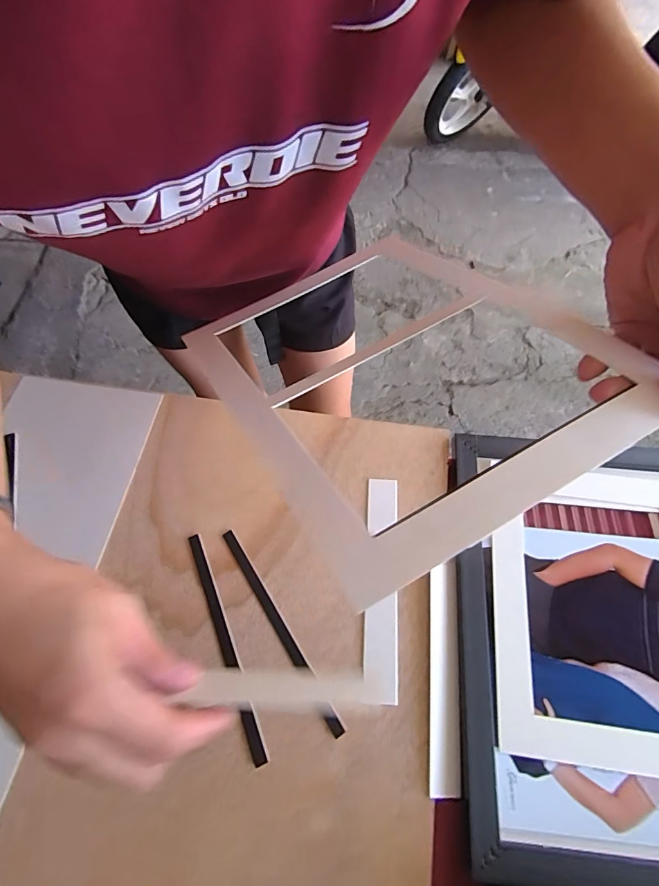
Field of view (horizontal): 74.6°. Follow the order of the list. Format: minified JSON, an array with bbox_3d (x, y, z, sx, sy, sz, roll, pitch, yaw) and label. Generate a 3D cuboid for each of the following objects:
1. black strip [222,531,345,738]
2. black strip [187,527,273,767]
[{"bbox_3d":[-0.040,0.142,0.340,0.009,0.004,0.173,-31,67,-13],"label":"black strip"},{"bbox_3d":[-0.082,0.151,0.335,0.012,0.004,0.173,-22,65,-9],"label":"black strip"}]

